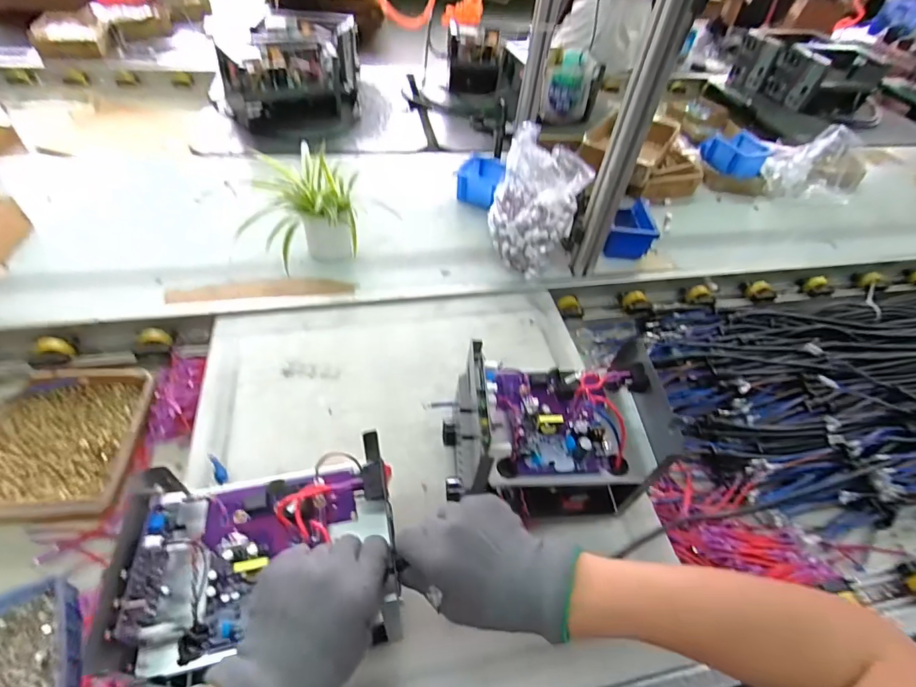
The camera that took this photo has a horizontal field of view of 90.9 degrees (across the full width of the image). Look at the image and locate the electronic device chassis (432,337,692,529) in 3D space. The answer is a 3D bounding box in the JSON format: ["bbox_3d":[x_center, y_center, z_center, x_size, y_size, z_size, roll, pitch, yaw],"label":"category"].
[{"bbox_3d":[0.112,0.119,0.546,0.212,0.183,0.162,-1,49,-7],"label":"electronic device chassis"}]

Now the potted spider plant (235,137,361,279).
[{"bbox_3d":[-0.289,-0.243,0.833,0.203,0.141,0.235,-9,51,-13],"label":"potted spider plant"}]

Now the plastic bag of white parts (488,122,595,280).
[{"bbox_3d":[0.147,-0.254,0.865,0.160,0.208,0.161,14,49,6],"label":"plastic bag of white parts"}]

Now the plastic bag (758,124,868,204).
[{"bbox_3d":[0.892,-0.442,1.117,0.206,0.159,0.102,18,50,10],"label":"plastic bag"}]

